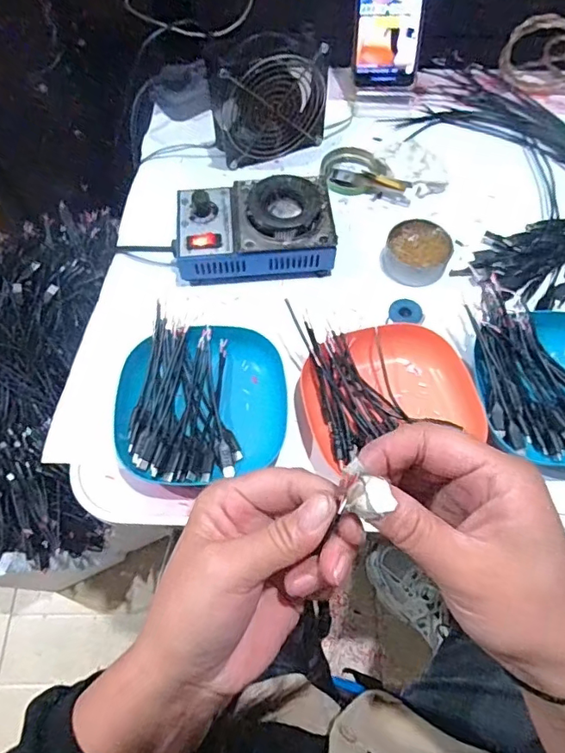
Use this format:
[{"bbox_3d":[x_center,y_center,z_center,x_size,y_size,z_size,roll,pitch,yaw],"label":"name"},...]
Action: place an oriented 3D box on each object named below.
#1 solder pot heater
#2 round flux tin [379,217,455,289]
[{"bbox_3d":[-0.027,-0.147,0.514,0.152,0.060,0.096,-5,64,-2],"label":"solder pot heater"},{"bbox_3d":[0.134,-0.122,0.521,0.062,0.023,0.068,0,64,1],"label":"round flux tin"}]

